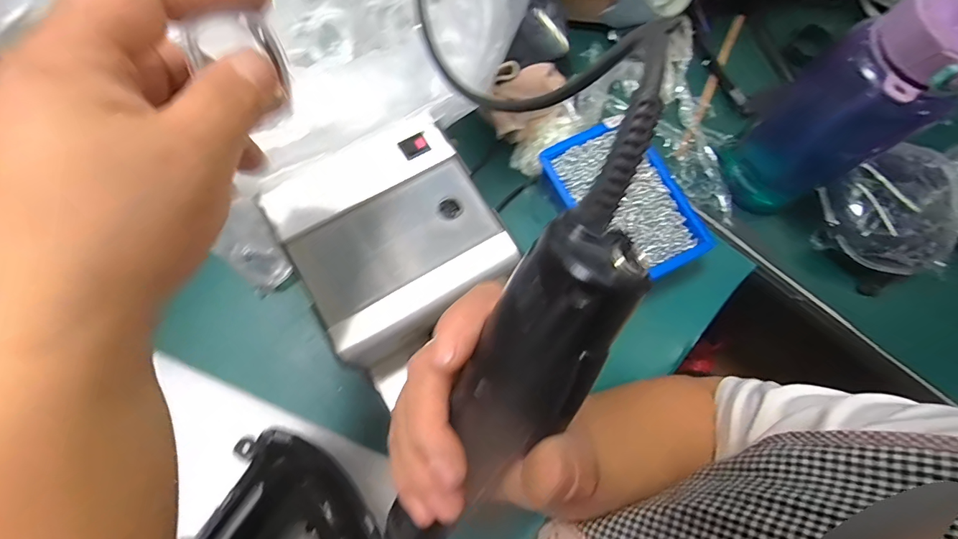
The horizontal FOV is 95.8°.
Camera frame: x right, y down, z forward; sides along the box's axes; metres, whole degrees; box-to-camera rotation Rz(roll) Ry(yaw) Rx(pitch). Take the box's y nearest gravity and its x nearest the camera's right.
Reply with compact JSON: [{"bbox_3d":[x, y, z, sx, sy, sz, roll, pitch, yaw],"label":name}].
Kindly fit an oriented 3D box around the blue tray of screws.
[{"bbox_3d":[0.134,-0.060,0.404,0.090,0.046,0.148,-30,78,-9],"label":"blue tray of screws"}]

